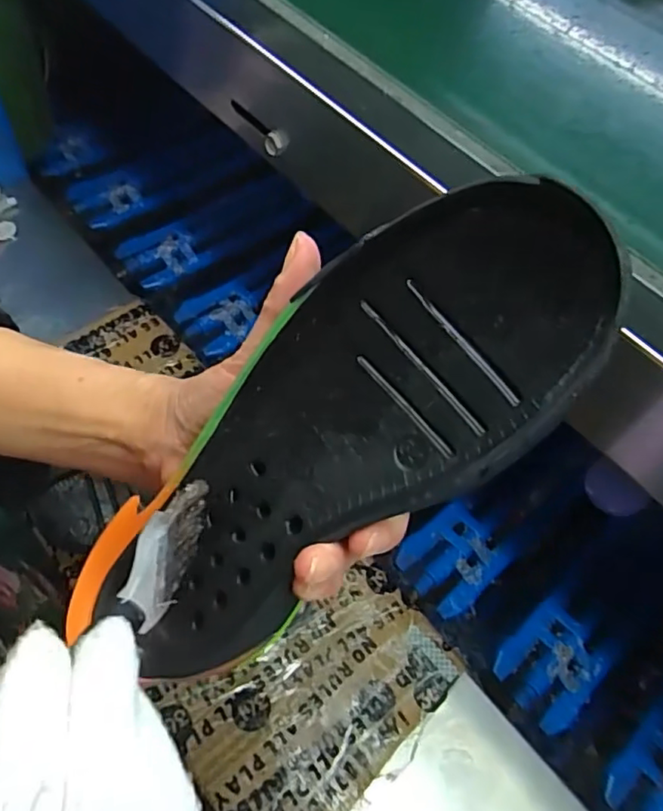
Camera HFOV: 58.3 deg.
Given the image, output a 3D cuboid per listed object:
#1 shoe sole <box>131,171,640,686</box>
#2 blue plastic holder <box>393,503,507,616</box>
[{"bbox_3d":[-0.005,0.012,0.219,0.028,0.223,0.088,8,43,-55],"label":"shoe sole"},{"bbox_3d":[0.134,0.168,0.660,0.111,0.022,0.092,-38,69,-23],"label":"blue plastic holder"}]

